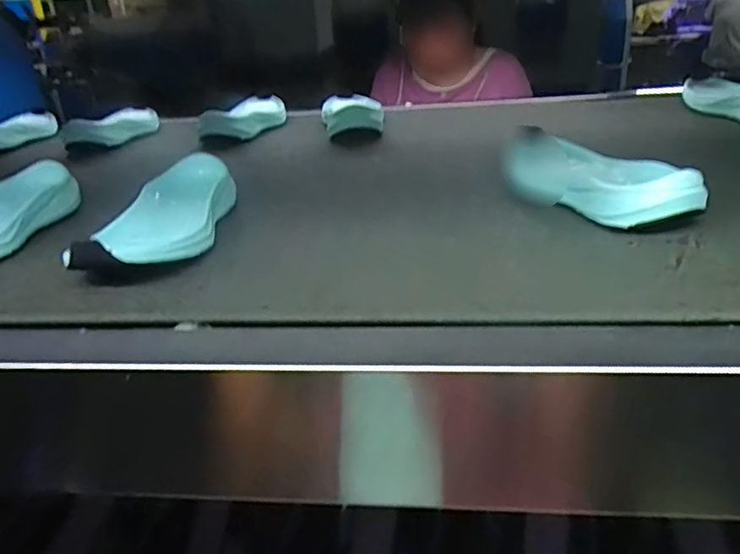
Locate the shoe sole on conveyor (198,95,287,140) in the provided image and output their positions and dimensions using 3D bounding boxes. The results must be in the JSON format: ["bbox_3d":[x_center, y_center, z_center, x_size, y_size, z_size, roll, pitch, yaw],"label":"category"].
[{"bbox_3d":[-0.173,-0.237,0.881,0.069,0.036,0.217,4,28,15],"label":"shoe sole on conveyor"}]

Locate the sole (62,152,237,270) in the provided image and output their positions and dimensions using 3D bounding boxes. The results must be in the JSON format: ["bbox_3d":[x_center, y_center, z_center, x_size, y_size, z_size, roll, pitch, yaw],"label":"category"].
[{"bbox_3d":[-0.164,-0.053,0.496,0.079,0.036,0.219,-1,27,4],"label":"sole"}]

